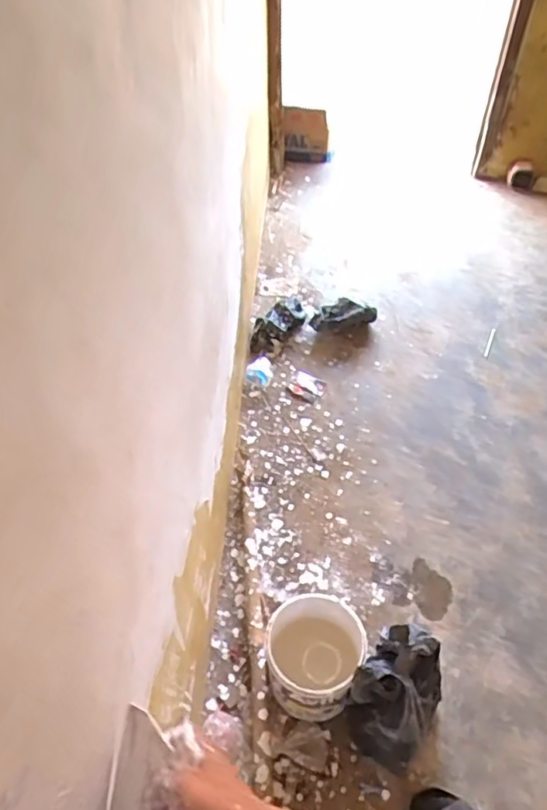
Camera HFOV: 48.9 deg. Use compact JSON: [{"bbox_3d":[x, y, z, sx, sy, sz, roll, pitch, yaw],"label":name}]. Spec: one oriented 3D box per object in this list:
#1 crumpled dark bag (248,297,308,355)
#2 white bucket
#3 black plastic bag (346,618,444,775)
[{"bbox_3d":[0.026,-0.251,1.841,0.099,0.072,0.264,26,56,20],"label":"crumpled dark bag"},{"bbox_3d":[0.075,0.489,1.177,0.179,0.183,0.191,0,51,1],"label":"white bucket"},{"bbox_3d":[0.226,0.526,1.092,0.154,0.257,0.186,27,56,21],"label":"black plastic bag"}]

